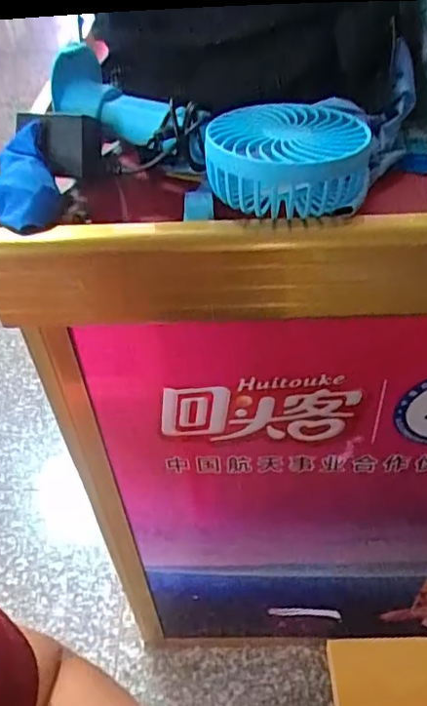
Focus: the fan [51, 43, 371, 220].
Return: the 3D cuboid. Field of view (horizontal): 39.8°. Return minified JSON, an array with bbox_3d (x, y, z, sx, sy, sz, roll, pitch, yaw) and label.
[{"bbox_3d":[-0.004,-0.166,0.432,0.253,0.060,0.109,27,53,28],"label":"fan"}]

